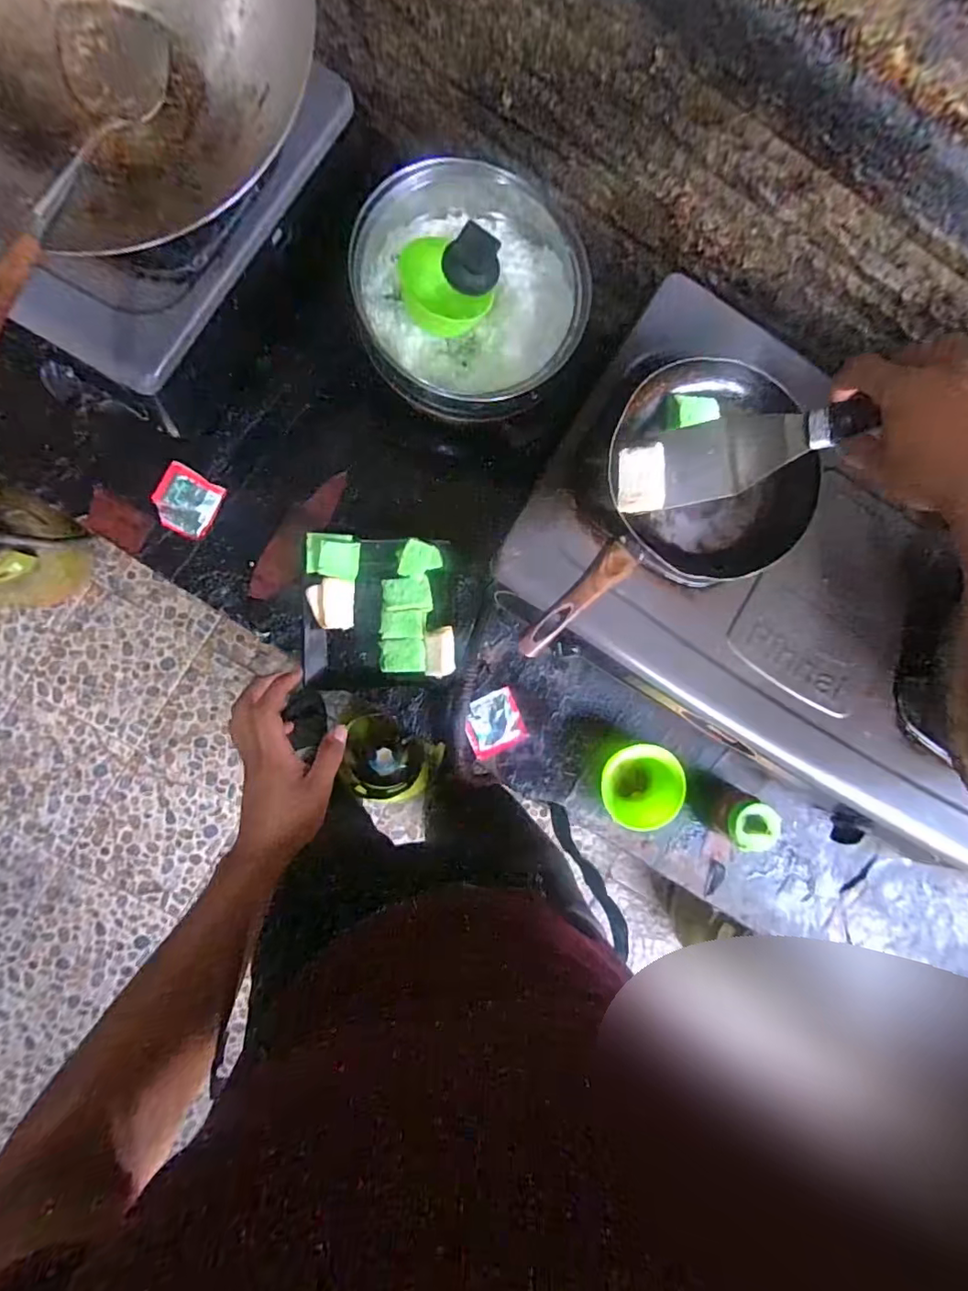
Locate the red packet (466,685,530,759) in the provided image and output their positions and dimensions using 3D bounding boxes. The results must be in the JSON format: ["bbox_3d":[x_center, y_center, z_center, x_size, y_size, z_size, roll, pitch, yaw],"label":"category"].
[{"bbox_3d":[0.013,0.107,0.741,0.079,0.009,0.078,-23,91,-6],"label":"red packet"}]

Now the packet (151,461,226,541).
[{"bbox_3d":[-0.390,-0.188,0.711,0.074,0.018,0.079,25,86,-4],"label":"packet"}]

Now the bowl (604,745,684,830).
[{"bbox_3d":[0.215,0.193,0.741,0.107,0.056,0.116,0,88,-6],"label":"bowl"}]

